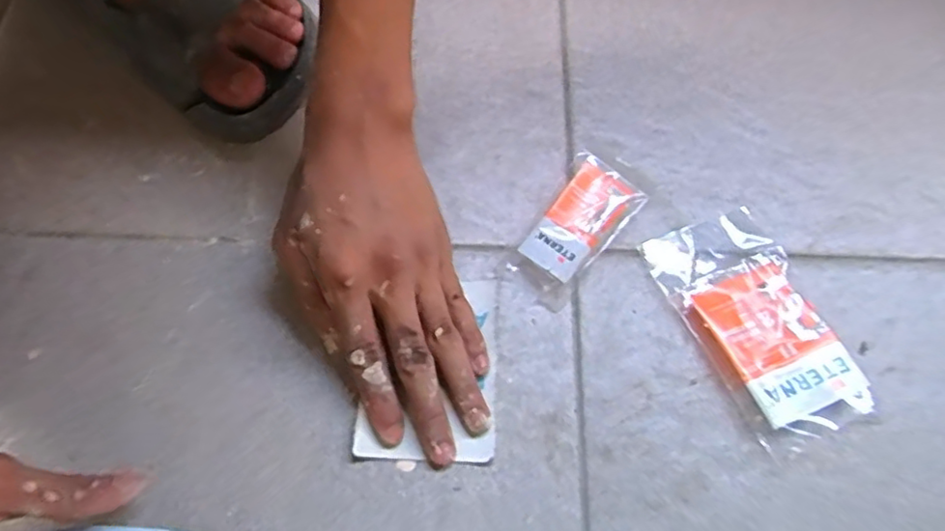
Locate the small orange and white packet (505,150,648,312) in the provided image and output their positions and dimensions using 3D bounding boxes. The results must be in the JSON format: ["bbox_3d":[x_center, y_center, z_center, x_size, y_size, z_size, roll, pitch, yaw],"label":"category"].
[{"bbox_3d":[0.059,-0.021,0.370,0.045,0.022,0.085,37,70,15],"label":"small orange and white packet"}]

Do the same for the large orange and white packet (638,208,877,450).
[{"bbox_3d":[0.156,0.030,0.349,0.073,0.018,0.132,-17,66,-9],"label":"large orange and white packet"}]

